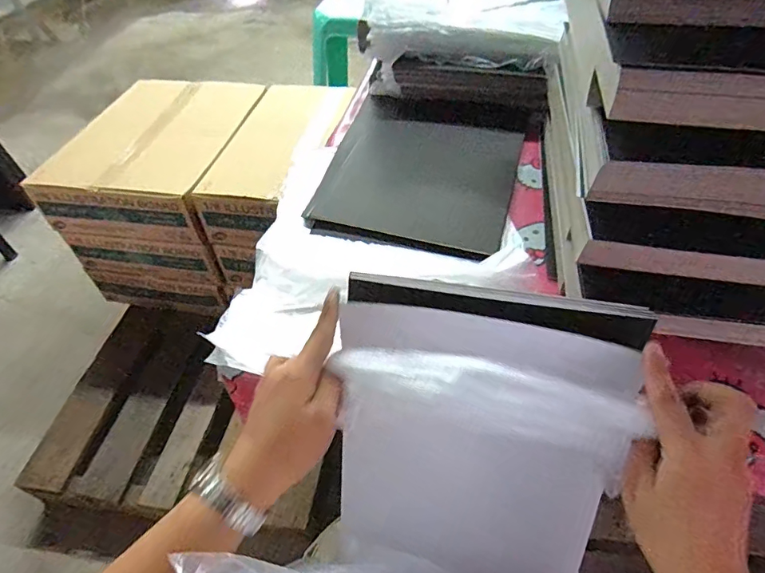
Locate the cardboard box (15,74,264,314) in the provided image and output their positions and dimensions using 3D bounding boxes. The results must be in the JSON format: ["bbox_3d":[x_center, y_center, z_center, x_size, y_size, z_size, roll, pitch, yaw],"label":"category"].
[{"bbox_3d":[-0.564,-0.275,1.324,0.410,0.386,0.531,9,49,10],"label":"cardboard box"}]

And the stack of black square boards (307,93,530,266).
[{"bbox_3d":[0.063,-0.190,0.727,0.274,0.029,0.371,11,50,11],"label":"stack of black square boards"}]

